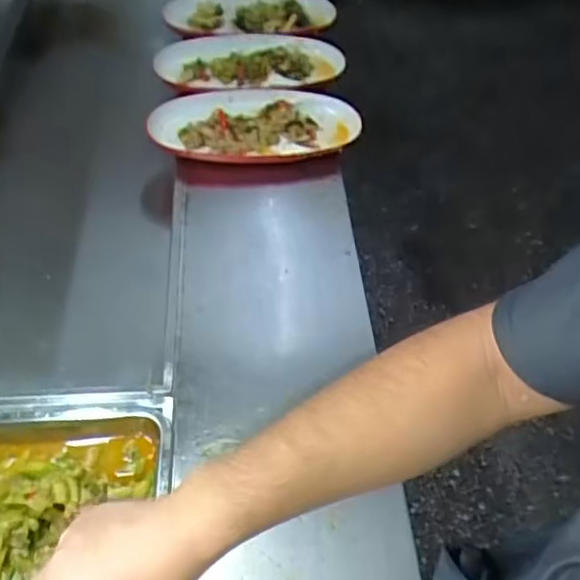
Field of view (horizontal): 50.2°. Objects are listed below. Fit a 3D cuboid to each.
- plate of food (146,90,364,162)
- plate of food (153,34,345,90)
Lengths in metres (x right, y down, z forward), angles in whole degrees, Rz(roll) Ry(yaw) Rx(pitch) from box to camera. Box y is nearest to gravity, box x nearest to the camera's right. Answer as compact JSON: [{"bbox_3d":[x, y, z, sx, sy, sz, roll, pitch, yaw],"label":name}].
[{"bbox_3d":[-0.052,-0.272,0.977,0.316,0.046,0.155,-4,50,-7],"label":"plate of food"},{"bbox_3d":[-0.062,-0.386,1.043,0.305,0.054,0.113,3,50,-1],"label":"plate of food"}]

